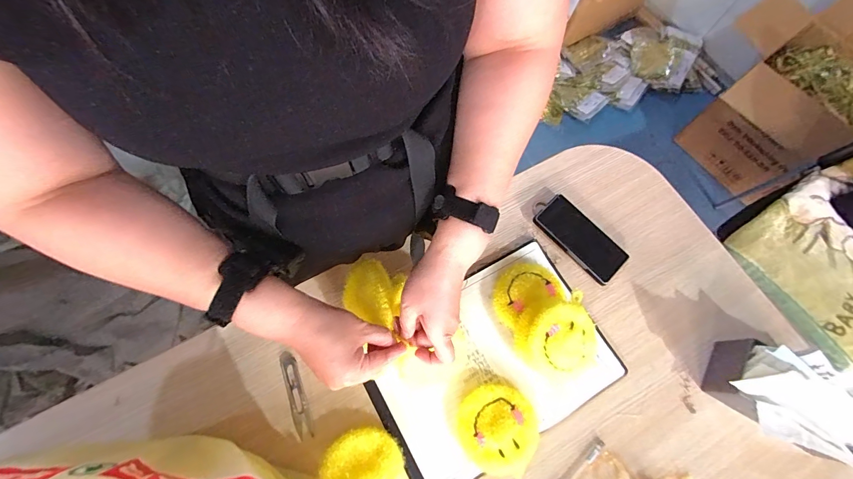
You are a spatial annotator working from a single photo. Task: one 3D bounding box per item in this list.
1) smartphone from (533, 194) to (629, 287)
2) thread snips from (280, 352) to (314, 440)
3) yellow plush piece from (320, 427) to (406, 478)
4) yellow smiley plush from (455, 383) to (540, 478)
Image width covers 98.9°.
[{"bbox_3d":[0.266,-0.001,0.634,0.070,0.020,0.161,-40,76,-15],"label":"smartphone"},{"bbox_3d":[-0.197,0.233,0.550,0.024,0.004,0.125,-20,72,-9],"label":"thread snips"},{"bbox_3d":[-0.086,0.320,0.499,0.106,0.052,0.106,-10,71,-6],"label":"yellow plush piece"},{"bbox_3d":[0.103,0.276,0.534,0.110,0.044,0.119,1,70,-2],"label":"yellow smiley plush"}]

